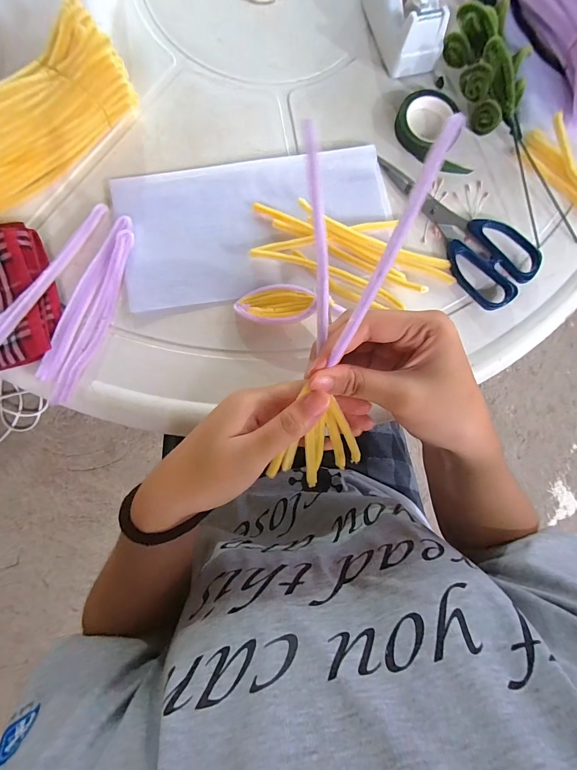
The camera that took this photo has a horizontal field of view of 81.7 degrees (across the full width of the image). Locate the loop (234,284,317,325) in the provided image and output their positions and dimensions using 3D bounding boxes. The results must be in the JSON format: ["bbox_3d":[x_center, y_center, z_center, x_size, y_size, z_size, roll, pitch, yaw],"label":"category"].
[{"bbox_3d":[-0.011,-0.068,0.280,0.064,0.017,0.034,-5,84,-6],"label":"loop"}]

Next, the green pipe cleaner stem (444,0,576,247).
[{"bbox_3d":[0.213,-0.234,0.302,0.075,0.051,0.204,-17,85,-7],"label":"green pipe cleaner stem"}]

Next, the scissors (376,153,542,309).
[{"bbox_3d":[0.157,-0.151,0.304,0.071,0.011,0.169,-37,88,-9],"label":"scissors"}]

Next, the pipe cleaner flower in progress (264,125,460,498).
[{"bbox_3d":[0.029,-0.027,0.198,0.061,0.043,0.205,3,116,-5],"label":"pipe cleaner flower in progress"}]

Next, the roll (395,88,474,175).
[{"bbox_3d":[0.134,-0.240,0.313,0.060,0.016,0.086,-10,84,-7],"label":"roll"}]

